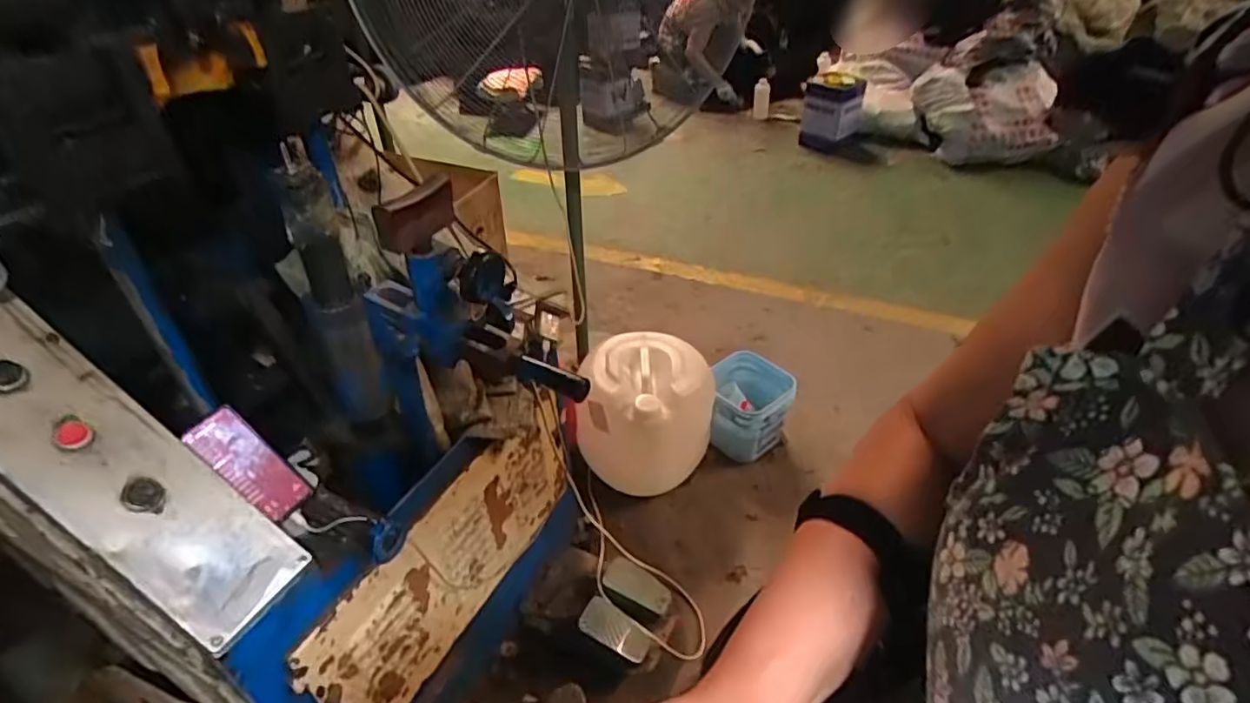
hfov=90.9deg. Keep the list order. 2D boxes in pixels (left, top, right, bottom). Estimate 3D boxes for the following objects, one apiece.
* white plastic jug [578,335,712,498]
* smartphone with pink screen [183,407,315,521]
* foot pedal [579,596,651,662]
[{"bbox_3d":[0.054,0.162,1.535,0.323,0.341,0.258,1,38,5],"label":"white plastic jug"},{"bbox_3d":[-0.469,0.142,0.771,0.017,0.153,0.061,-25,20,42],"label":"smartphone with pink screen"},{"bbox_3d":[-0.018,0.531,1.174,0.136,0.020,0.064,33,45,4],"label":"foot pedal"}]

